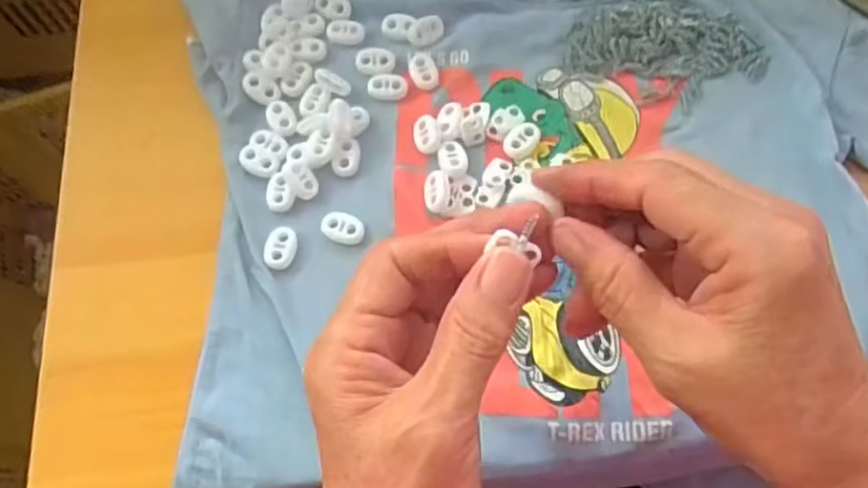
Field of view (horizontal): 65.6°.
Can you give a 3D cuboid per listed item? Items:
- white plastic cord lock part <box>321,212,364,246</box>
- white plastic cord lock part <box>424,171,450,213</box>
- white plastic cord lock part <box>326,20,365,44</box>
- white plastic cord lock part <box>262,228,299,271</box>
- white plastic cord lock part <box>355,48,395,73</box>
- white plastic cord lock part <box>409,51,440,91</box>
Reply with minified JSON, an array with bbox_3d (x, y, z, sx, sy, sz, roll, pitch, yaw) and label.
[{"bbox_3d":[-0.047,-0.009,0.348,0.022,0.004,0.016,18,70,9],"label":"white plastic cord lock part"},{"bbox_3d":[0.001,-0.028,0.350,0.013,0.007,0.023,-2,68,2],"label":"white plastic cord lock part"},{"bbox_3d":[-0.052,-0.125,0.395,0.022,0.004,0.015,3,69,4],"label":"white plastic cord lock part"},{"bbox_3d":[-0.079,0.002,0.345,0.015,0.004,0.022,15,70,8],"label":"white plastic cord lock part"},{"bbox_3d":[-0.034,-0.105,0.386,0.022,0.004,0.015,7,69,5],"label":"white plastic cord lock part"},{"bbox_3d":[-0.006,-0.098,0.382,0.015,0.005,0.023,-15,69,-4],"label":"white plastic cord lock part"}]

